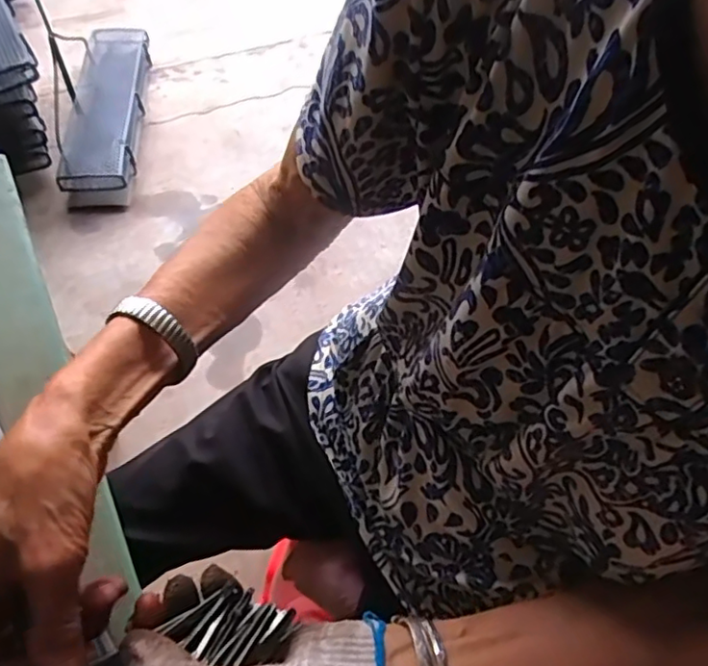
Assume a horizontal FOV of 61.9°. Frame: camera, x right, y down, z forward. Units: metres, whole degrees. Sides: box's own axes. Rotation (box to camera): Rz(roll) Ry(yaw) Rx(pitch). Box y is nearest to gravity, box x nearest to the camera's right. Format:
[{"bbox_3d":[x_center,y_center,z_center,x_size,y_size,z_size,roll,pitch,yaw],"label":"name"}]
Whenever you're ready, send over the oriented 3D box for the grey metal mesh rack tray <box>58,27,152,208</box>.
[{"bbox_3d":[-0.662,-0.607,1.595,0.183,0.092,0.708,-5,58,-7],"label":"grey metal mesh rack tray"}]

